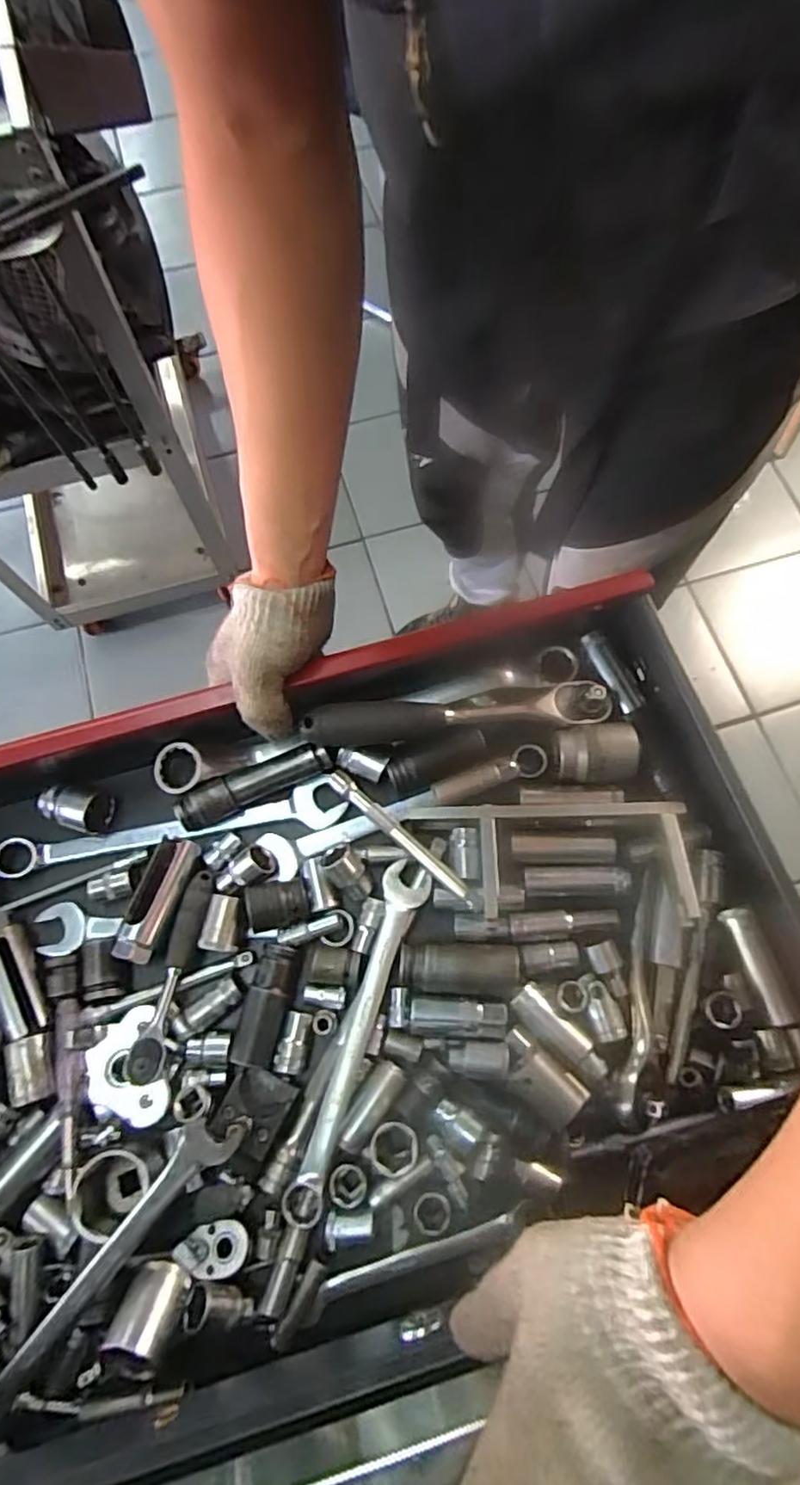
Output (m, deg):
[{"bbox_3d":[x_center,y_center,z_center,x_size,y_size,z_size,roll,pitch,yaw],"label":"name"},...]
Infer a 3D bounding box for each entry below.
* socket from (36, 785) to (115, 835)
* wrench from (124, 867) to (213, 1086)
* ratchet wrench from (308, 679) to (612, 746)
[{"bbox_3d":[-0.250,0.051,0.484,0.043,0.036,0.031,18,72,5],"label":"socket"},{"bbox_3d":[-0.160,0.160,0.439,0.022,0.027,0.138,9,72,2],"label":"wrench"},{"bbox_3d":[0.046,-0.023,0.487,0.240,0.027,0.032,-6,72,-2],"label":"ratchet wrench"}]

